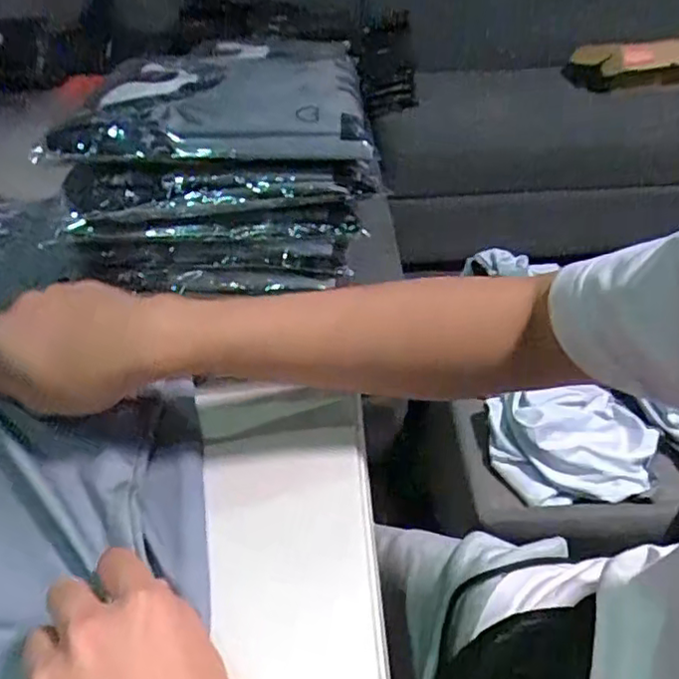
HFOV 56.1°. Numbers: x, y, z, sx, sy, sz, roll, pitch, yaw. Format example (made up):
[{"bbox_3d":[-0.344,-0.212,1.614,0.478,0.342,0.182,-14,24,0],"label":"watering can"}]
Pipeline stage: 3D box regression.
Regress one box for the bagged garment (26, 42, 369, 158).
[{"bbox_3d":[-0.085,-0.182,0.465,0.201,0.026,0.196,-2,41,-2],"label":"bagged garment"}]

